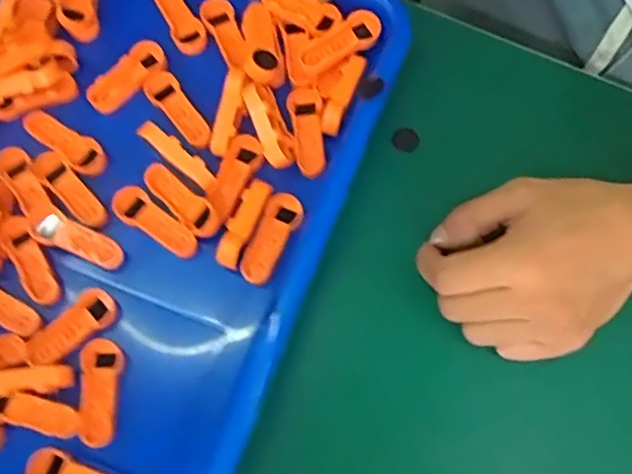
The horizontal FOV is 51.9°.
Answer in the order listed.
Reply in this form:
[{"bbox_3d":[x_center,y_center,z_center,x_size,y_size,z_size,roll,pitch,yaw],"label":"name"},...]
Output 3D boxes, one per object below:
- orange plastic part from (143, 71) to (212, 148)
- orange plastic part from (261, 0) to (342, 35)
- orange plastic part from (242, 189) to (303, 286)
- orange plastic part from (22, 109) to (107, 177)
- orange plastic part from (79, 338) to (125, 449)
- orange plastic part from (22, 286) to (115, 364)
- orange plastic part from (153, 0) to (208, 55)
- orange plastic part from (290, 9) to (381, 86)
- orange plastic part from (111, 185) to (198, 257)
[{"bbox_3d":[-0.078,-0.071,0.372,0.018,0.011,0.052,-36,77,-9],"label":"orange plastic part"},{"bbox_3d":[-0.010,-0.133,0.376,0.051,0.009,0.017,28,77,8],"label":"orange plastic part"},{"bbox_3d":[-0.023,0.001,0.349,0.019,0.009,0.051,23,76,7],"label":"orange plastic part"},{"bbox_3d":[-0.142,-0.055,0.364,0.056,0.011,0.020,37,78,10],"label":"orange plastic part"},{"bbox_3d":[-0.107,0.077,0.324,0.019,0.007,0.051,-6,74,-1],"label":"orange plastic part"},{"bbox_3d":[-0.127,0.046,0.333,0.049,0.004,0.021,-37,77,-9],"label":"orange plastic part"},{"bbox_3d":[-0.083,-0.133,0.389,0.019,0.007,0.054,-29,76,-7],"label":"orange plastic part"},{"bbox_3d":[0.010,-0.108,0.365,0.056,0.007,0.020,-34,76,-8],"label":"orange plastic part"},{"bbox_3d":[-0.088,-0.009,0.351,0.053,0.010,0.018,34,78,10],"label":"orange plastic part"}]

